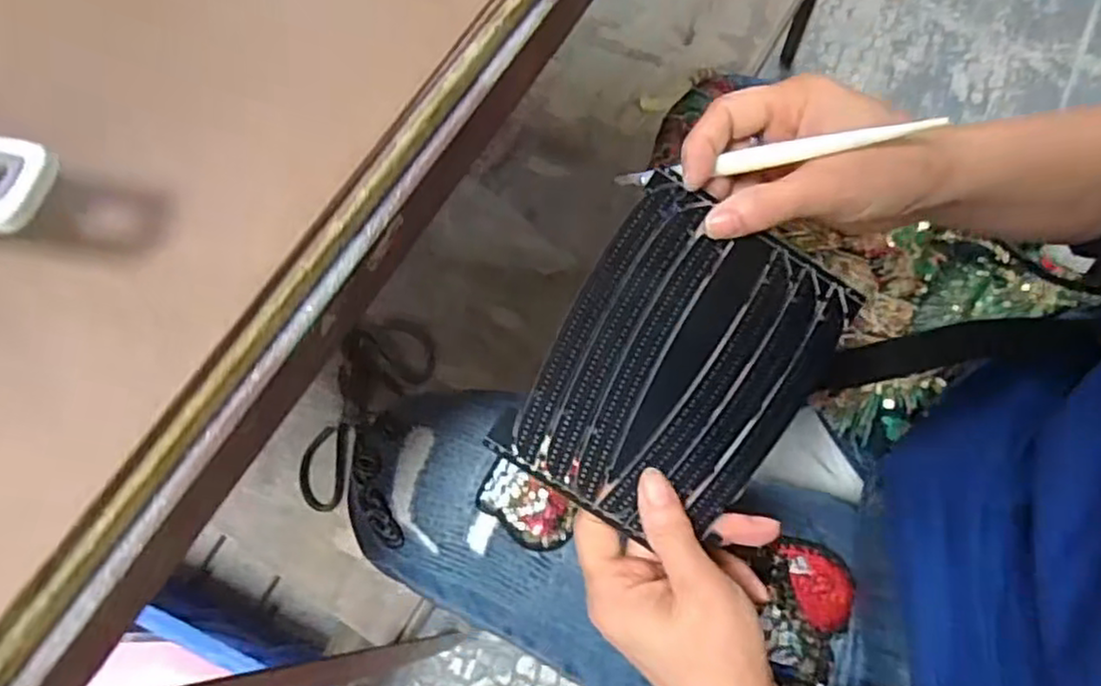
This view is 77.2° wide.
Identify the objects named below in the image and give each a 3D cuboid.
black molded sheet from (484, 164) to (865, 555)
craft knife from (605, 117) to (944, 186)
[{"bbox_3d":[0.062,0.013,0.330,0.119,0.007,0.153,32,85,-2],"label":"black molded sheet"},{"bbox_3d":[0.094,-0.086,0.319,0.136,0.009,0.008,-3,70,31],"label":"craft knife"}]

